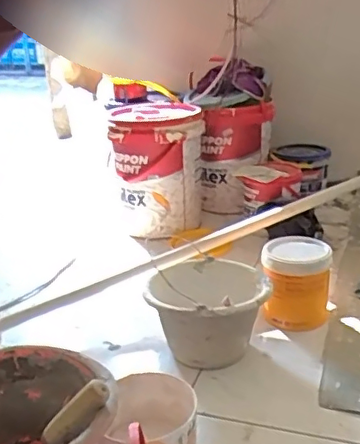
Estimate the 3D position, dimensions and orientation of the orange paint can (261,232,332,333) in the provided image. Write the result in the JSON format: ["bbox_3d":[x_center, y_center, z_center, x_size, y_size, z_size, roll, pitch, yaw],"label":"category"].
[{"bbox_3d":[0.268,0.144,1.329,0.152,0.177,0.147,1,21,11],"label":"orange paint can"}]

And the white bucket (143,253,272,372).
[{"bbox_3d":[0.069,0.193,1.218,0.227,0.162,0.249,-3,21,1],"label":"white bucket"}]

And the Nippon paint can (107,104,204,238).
[{"bbox_3d":[-0.074,-0.174,1.860,0.287,0.361,0.262,-5,21,-5],"label":"Nippon paint can"}]

